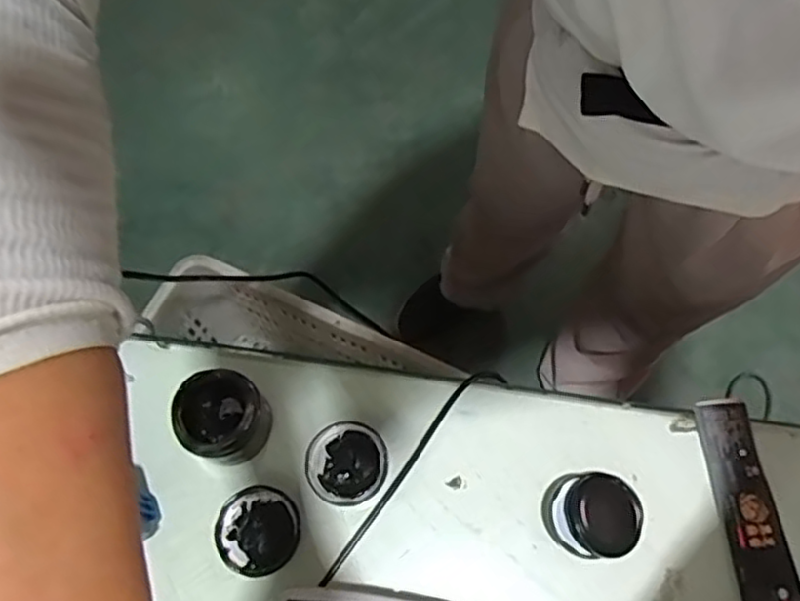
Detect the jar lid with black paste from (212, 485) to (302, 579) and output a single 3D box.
[{"bbox_3d":[-0.110,0.176,0.518,0.062,0.008,0.063,-22,70,-7],"label":"jar lid with black paste"}]

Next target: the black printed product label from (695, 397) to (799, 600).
[{"bbox_3d":[0.268,0.167,0.513,0.048,0.010,0.186,-4,69,0],"label":"black printed product label"}]

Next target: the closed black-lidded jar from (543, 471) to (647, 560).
[{"bbox_3d":[0.148,0.161,0.510,0.072,0.034,0.063,-6,69,-1],"label":"closed black-lidded jar"}]

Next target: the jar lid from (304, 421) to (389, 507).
[{"bbox_3d":[-0.042,0.129,0.536,0.063,0.009,0.063,0,69,1],"label":"jar lid"}]

